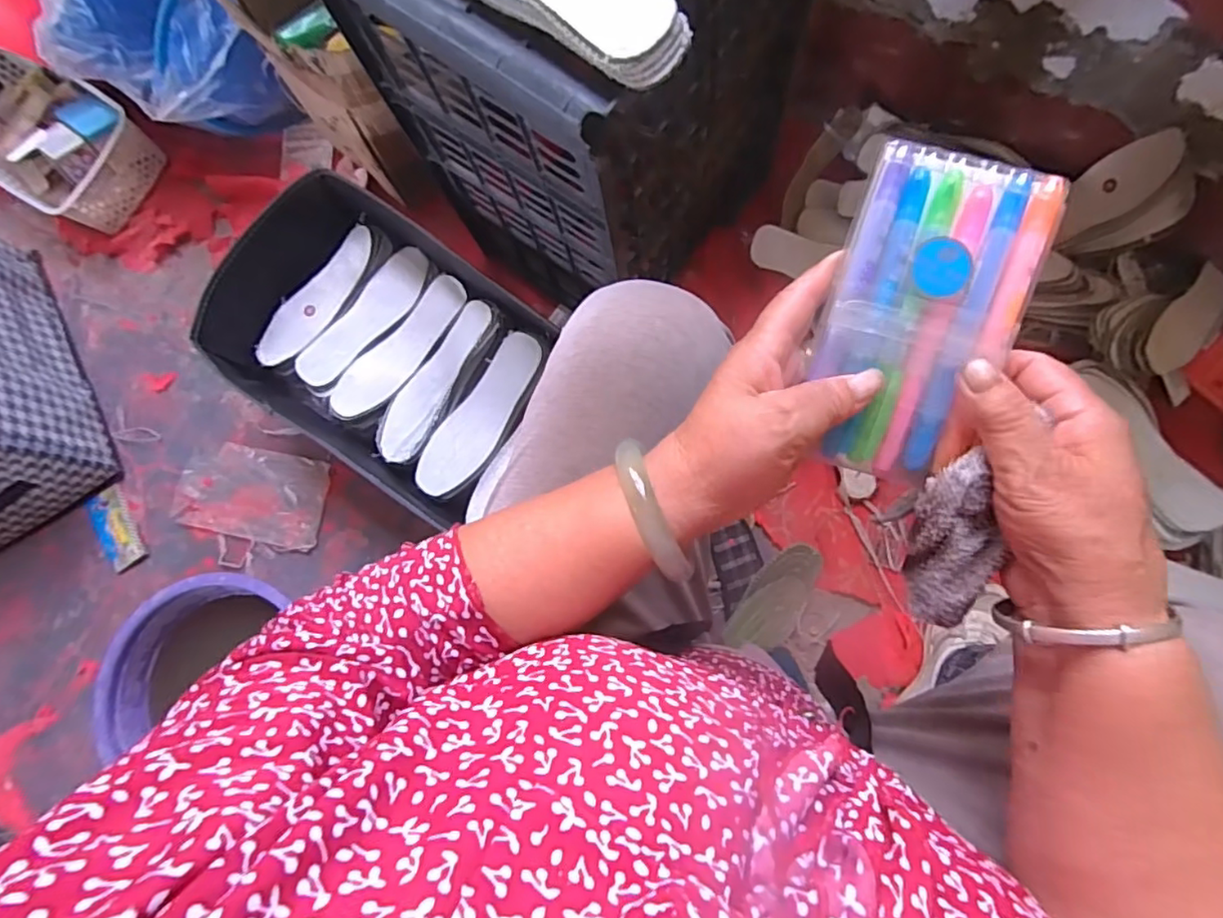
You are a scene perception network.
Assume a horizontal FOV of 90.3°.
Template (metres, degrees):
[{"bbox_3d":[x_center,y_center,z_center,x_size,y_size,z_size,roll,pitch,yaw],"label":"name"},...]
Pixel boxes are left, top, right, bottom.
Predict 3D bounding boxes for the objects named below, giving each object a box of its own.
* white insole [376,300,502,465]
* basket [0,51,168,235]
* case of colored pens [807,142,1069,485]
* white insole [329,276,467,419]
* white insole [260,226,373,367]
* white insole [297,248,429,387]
[{"bbox_3d":[-0.215,-0.097,0.754,0.070,0.029,0.221,34,84,8],"label":"white insole"},{"bbox_3d":[-0.877,-0.500,0.943,0.309,0.108,0.199,33,84,8],"label":"basket"},{"bbox_3d":[0.141,-0.064,0.278,0.080,0.013,0.144,18,98,8],"label":"case of colored pens"},{"bbox_3d":[-0.270,-0.140,0.784,0.070,0.022,0.221,43,86,8],"label":"white insole"},{"bbox_3d":[-0.391,-0.214,0.803,0.063,0.027,0.212,35,84,8],"label":"white insole"},{"bbox_3d":[-0.323,-0.188,0.802,0.064,0.031,0.217,42,85,8],"label":"white insole"}]

